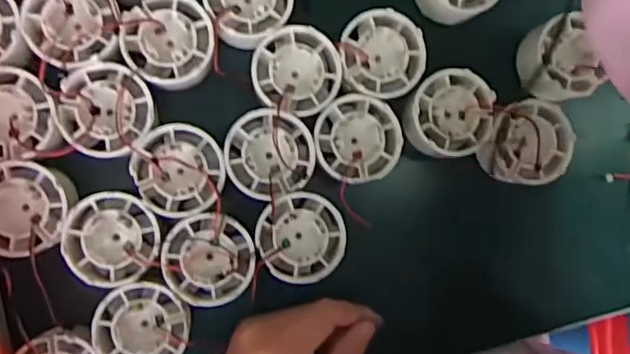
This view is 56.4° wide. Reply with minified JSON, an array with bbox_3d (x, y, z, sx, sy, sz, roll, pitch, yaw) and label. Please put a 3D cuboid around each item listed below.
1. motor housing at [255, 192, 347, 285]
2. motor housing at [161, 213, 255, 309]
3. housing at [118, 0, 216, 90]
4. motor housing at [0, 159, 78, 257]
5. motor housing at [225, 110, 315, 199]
[{"bbox_3d":[-0.009,0.035,0.351,0.051,0.024,0.051,0,89,-8],"label":"motor housing"},{"bbox_3d":[-0.061,0.048,0.340,0.050,0.014,0.051,0,89,-8],"label":"motor housing"},{"bbox_3d":[-0.084,-0.077,0.342,0.051,0.021,0.053,-33,94,-7],"label":"housing"},{"bbox_3d":[-0.165,0.016,0.329,0.049,0.021,0.051,0,89,-8],"label":"motor housing"},{"bbox_3d":[-0.027,-0.013,0.346,0.050,0.018,0.051,-9,91,-8],"label":"motor housing"}]

